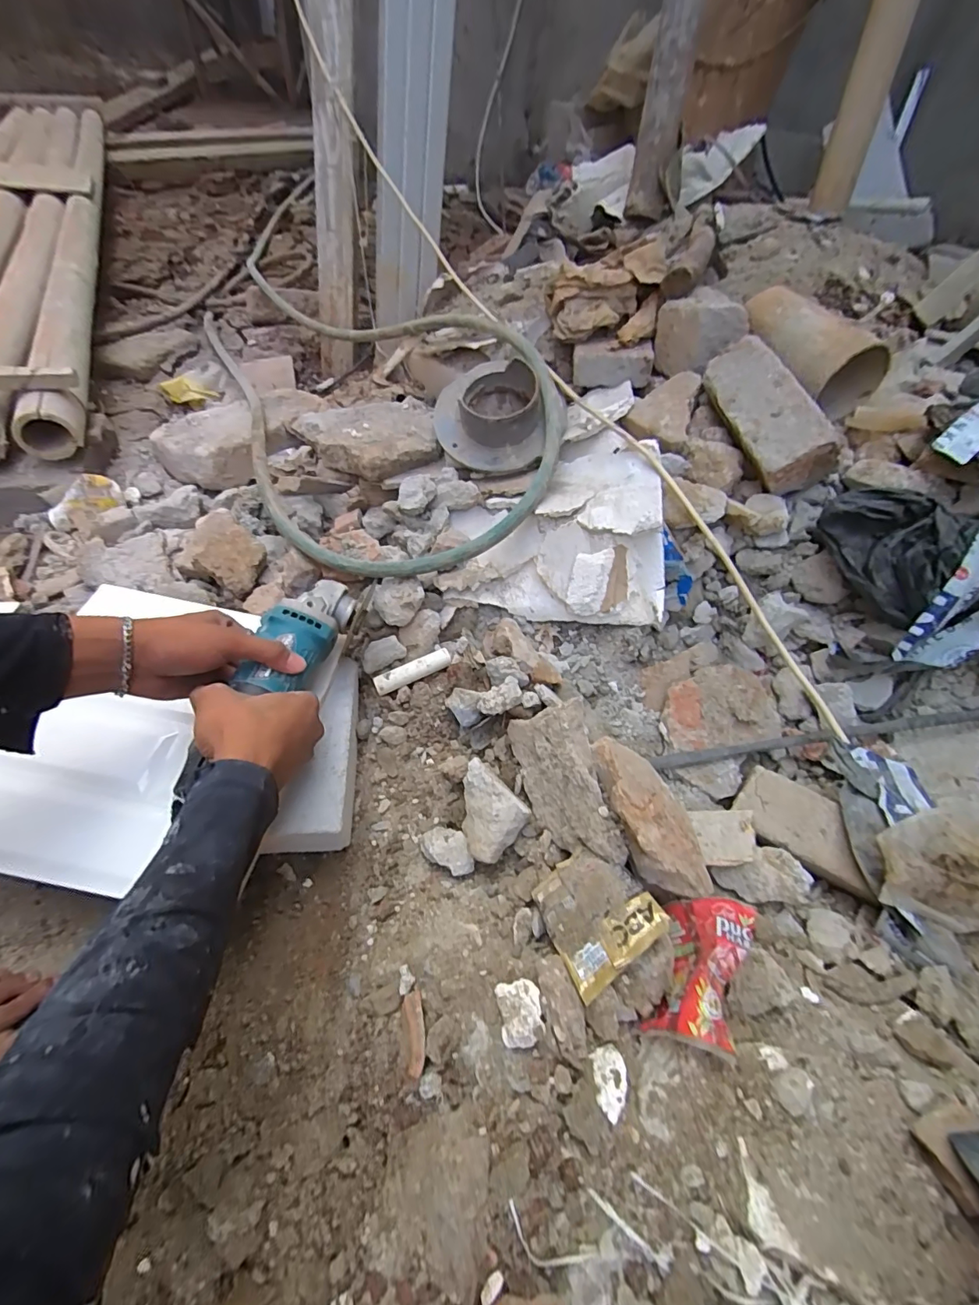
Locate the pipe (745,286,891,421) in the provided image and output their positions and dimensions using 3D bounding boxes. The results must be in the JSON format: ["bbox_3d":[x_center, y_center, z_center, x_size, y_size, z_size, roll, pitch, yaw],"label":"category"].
[{"bbox_3d":[0.403,-0.395,0.639,0.076,0.090,0.200,-24,61,-19],"label":"pipe"}]

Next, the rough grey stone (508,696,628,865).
[{"bbox_3d":[0.072,0.130,0.486,0.027,0.101,0.158,3,58,-34],"label":"rough grey stone"}]

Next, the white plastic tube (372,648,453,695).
[{"bbox_3d":[-0.089,0.024,0.568,0.090,0.025,0.021,-21,60,-18],"label":"white plastic tube"}]

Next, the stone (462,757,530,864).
[{"bbox_3d":[-0.008,0.160,0.490,0.067,0.050,0.086,-38,67,-26],"label":"stone"}]

